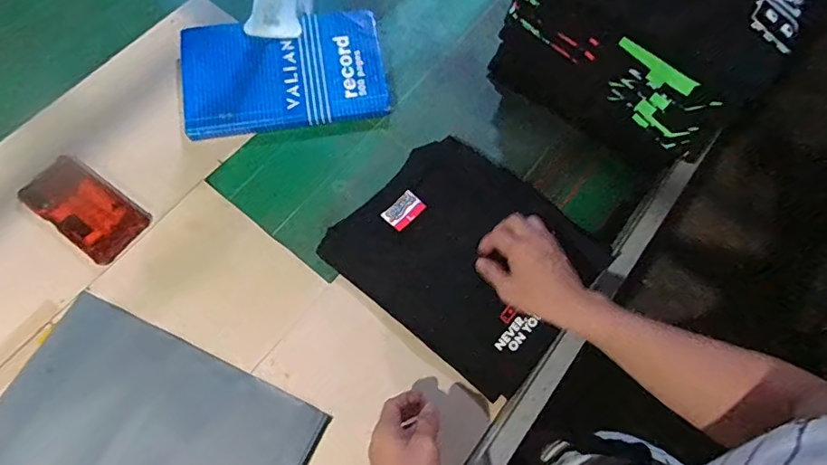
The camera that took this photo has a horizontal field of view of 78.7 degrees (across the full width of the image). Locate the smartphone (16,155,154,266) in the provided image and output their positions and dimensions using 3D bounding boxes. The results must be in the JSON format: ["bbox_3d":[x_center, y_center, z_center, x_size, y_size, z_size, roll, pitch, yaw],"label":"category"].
[{"bbox_3d":[-0.427,-0.034,0.652,0.170,0.008,0.082,34,71,11],"label":"smartphone"}]

